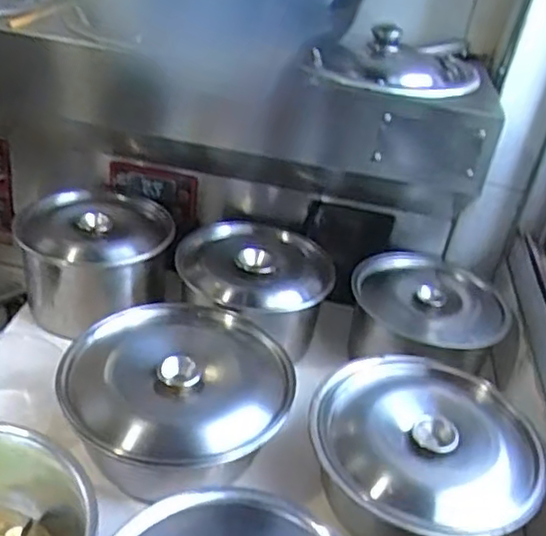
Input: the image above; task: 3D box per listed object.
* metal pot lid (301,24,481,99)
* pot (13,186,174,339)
[{"bbox_3d":[0.156,-0.269,0.853,0.212,0.055,0.185,9,31,2],"label":"metal pot lid"},{"bbox_3d":[-0.255,0.002,0.990,0.192,0.147,0.231,5,31,-4],"label":"pot"}]

